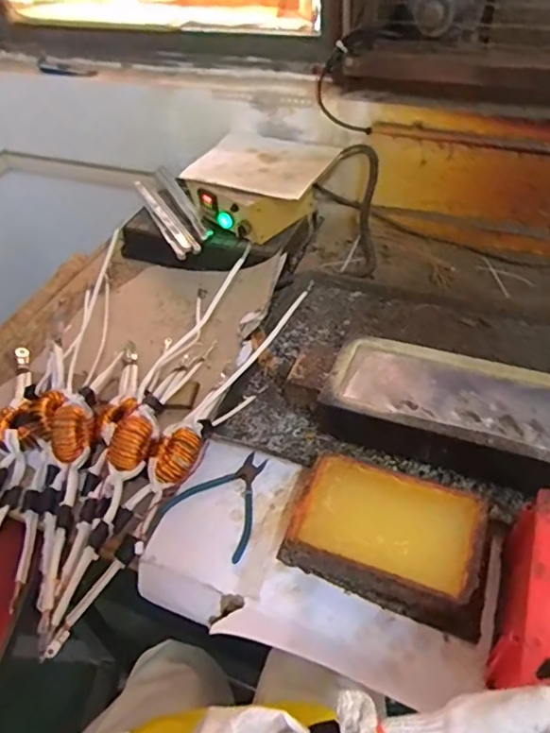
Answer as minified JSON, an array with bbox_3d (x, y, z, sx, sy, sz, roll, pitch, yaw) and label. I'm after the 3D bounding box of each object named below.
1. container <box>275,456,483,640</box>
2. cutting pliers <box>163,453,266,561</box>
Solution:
[{"bbox_3d":[0.126,0.190,0.650,0.216,0.073,0.139,14,50,19],"label":"container"},{"bbox_3d":[-0.060,0.167,0.735,0.123,0.007,0.134,24,53,26],"label":"cutting pliers"}]

